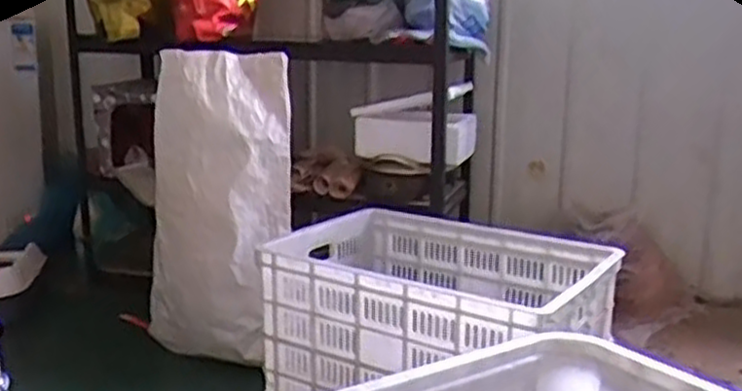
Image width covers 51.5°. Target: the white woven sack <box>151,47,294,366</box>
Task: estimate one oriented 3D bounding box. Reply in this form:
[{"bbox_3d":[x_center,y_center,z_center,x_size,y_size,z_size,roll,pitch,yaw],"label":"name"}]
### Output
[{"bbox_3d":[-0.347,0.023,1.815,0.317,0.688,0.208,-2,12,-13],"label":"white woven sack"}]

